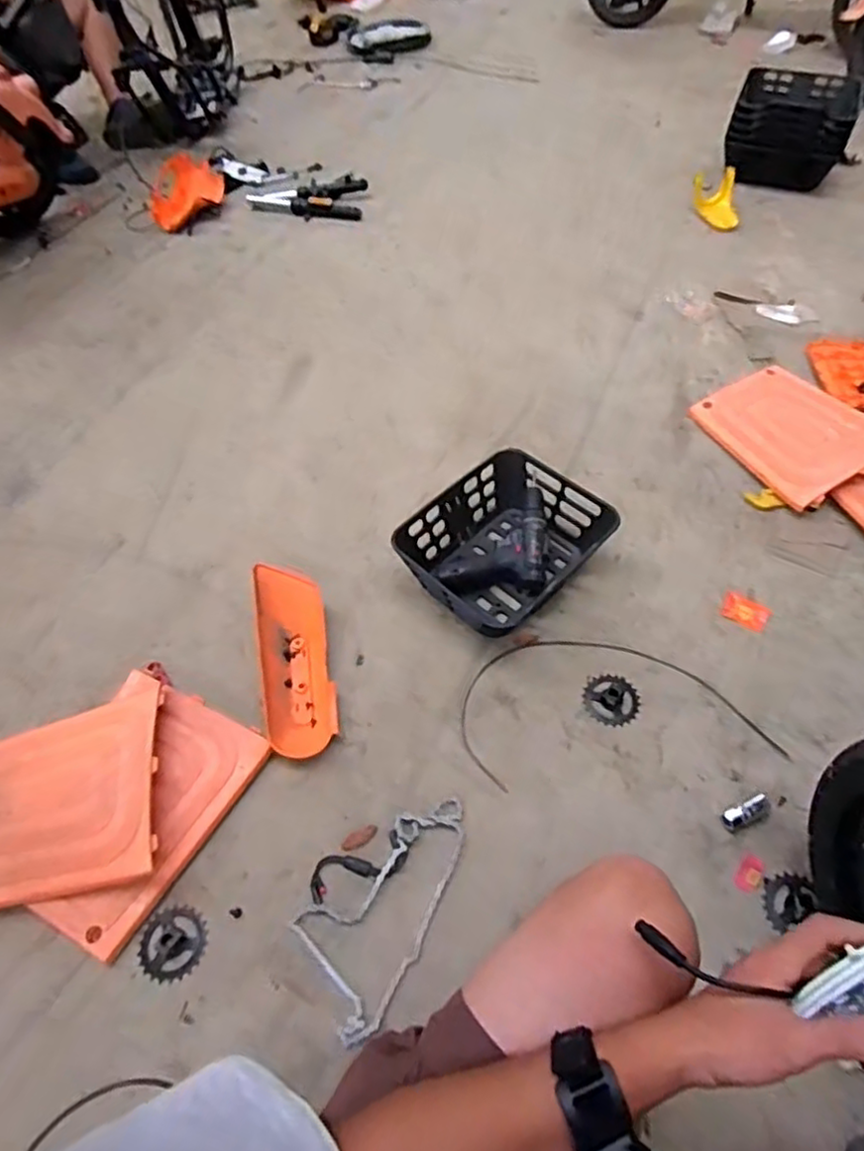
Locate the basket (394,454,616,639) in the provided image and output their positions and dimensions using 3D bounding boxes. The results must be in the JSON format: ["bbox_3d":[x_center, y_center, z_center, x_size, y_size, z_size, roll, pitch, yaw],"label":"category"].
[{"bbox_3d":[0.127,-0.052,1.145,0.265,0.108,0.316,39,65,25],"label":"basket"}]

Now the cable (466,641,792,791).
[{"bbox_3d":[0.275,0.193,1.022,0.451,0.004,0.233,-7,55,-3],"label":"cable"}]

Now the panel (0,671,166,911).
[{"bbox_3d":[-0.539,0.302,0.937,0.322,0.034,0.287,-15,54,3],"label":"panel"}]

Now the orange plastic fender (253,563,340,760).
[{"bbox_3d":[-0.227,0.133,1.066,0.117,0.061,0.325,-11,55,-5],"label":"orange plastic fender"}]

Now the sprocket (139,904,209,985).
[{"bbox_3d":[-0.332,0.472,0.852,0.081,0.006,0.086,-1,55,2],"label":"sprocket"}]

